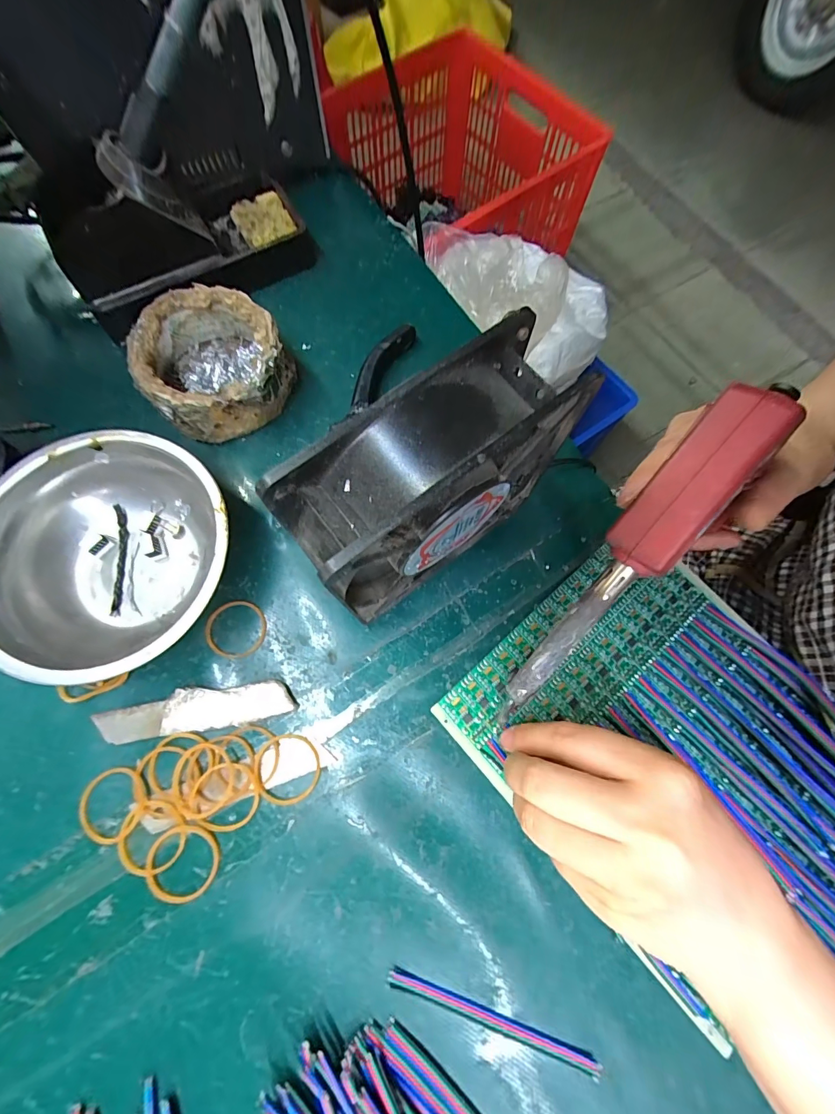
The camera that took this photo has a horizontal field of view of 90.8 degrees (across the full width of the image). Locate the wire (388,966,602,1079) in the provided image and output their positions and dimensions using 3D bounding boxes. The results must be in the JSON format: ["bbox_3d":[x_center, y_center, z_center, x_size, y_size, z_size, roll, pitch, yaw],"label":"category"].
[{"bbox_3d":[0.034,0.210,0.186,0.098,0.004,0.009,19,74,4],"label":"wire"}]

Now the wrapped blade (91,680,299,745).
[{"bbox_3d":[-0.117,0.081,0.217,0.100,0.006,0.021,-7,74,-4],"label":"wrapped blade"}]

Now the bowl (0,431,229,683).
[{"bbox_3d":[-0.162,-0.002,0.222,0.113,0.038,0.121,0,74,-2],"label":"bowl"}]

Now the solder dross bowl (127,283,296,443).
[{"bbox_3d":[-0.125,-0.117,0.254,0.080,0.041,0.081,0,74,-2],"label":"solder dross bowl"}]

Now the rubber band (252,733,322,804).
[{"bbox_3d":[-0.067,0.108,0.211,0.032,0.004,0.033,0,74,-2],"label":"rubber band"}]

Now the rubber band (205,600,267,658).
[{"bbox_3d":[-0.102,0.040,0.230,0.033,0.004,0.031,0,74,-2],"label":"rubber band"}]

